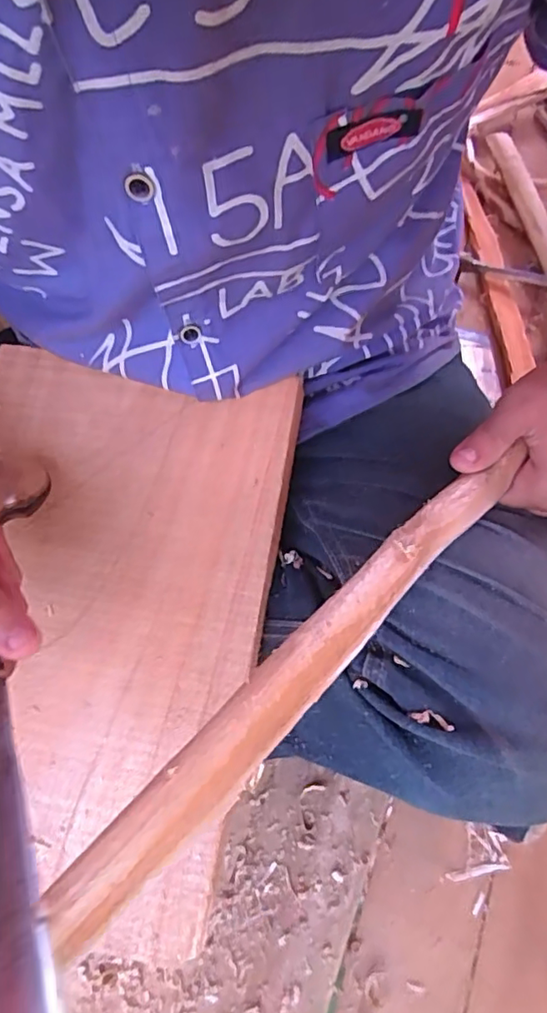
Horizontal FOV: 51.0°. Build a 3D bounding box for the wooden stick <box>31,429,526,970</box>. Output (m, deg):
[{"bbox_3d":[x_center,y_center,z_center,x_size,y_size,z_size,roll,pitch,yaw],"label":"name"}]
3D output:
[{"bbox_3d":[0.027,0.052,0.240,0.022,0.026,0.276,40,59,19],"label":"wooden stick"}]

